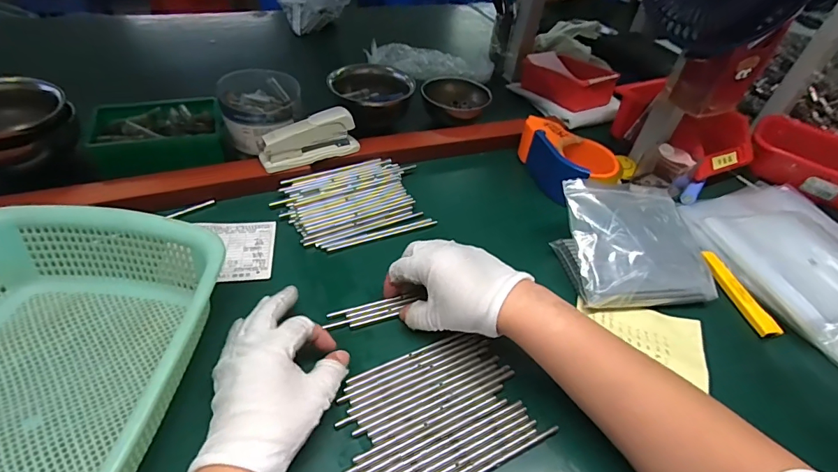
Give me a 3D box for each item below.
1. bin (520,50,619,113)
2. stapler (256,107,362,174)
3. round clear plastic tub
[{"bbox_3d":[0.260,-0.282,0.766,0.099,0.056,0.154,-20,50,-27],"label":"bin"},{"bbox_3d":[-0.135,-0.117,0.535,0.120,0.059,0.030,-18,50,-26],"label":"stapler"},{"bbox_3d":[-0.198,-0.154,0.557,0.104,0.084,0.102,-26,53,-31],"label":"round clear plastic tub"}]

